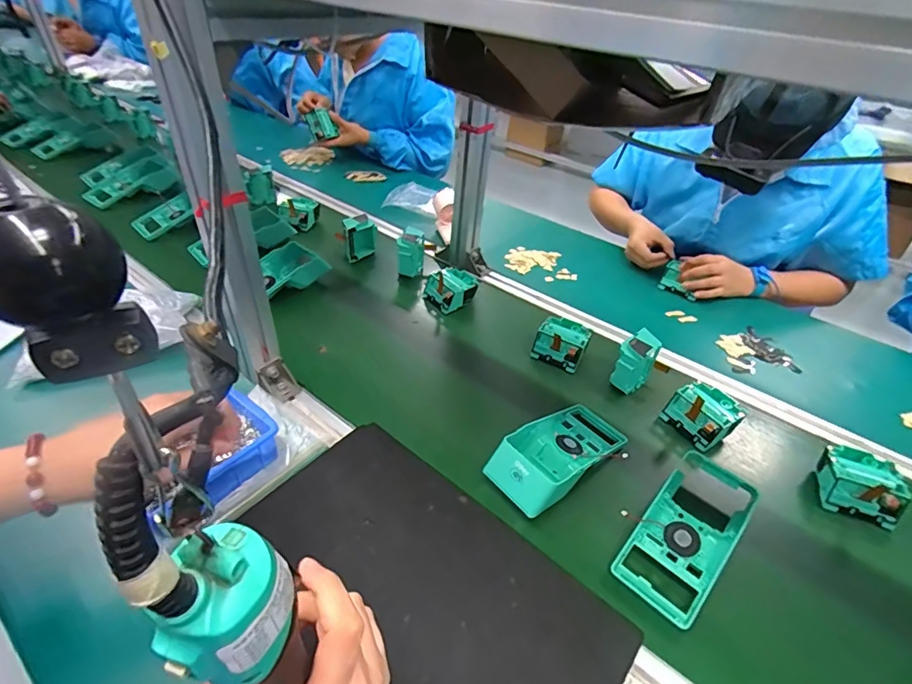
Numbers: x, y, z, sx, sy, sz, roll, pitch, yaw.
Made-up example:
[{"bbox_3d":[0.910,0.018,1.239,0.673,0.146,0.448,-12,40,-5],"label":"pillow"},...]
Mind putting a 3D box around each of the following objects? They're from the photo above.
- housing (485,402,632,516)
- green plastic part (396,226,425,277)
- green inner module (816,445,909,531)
[{"bbox_3d":[0.125,0.129,0.555,0.189,0.055,0.086,-28,50,-33],"label":"housing"},{"bbox_3d":[-0.086,-0.168,0.885,0.052,0.082,0.060,1,40,-4],"label":"green plastic part"},{"bbox_3d":[0.479,0.168,0.549,0.076,0.038,0.076,19,42,16],"label":"green inner module"}]

